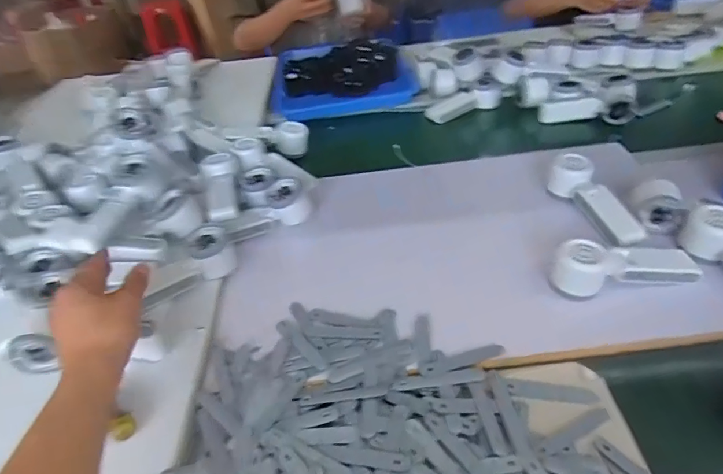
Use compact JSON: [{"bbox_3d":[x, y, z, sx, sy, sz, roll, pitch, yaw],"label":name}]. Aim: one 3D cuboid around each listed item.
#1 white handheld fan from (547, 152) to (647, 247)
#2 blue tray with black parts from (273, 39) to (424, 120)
[{"bbox_3d":[0.325,-0.049,0.650,0.051,0.049,0.161,-19,56,-14],"label":"white handheld fan"},{"bbox_3d":[-0.051,-0.413,1.165,0.327,0.071,0.394,-9,39,-3],"label":"blue tray with black parts"}]

